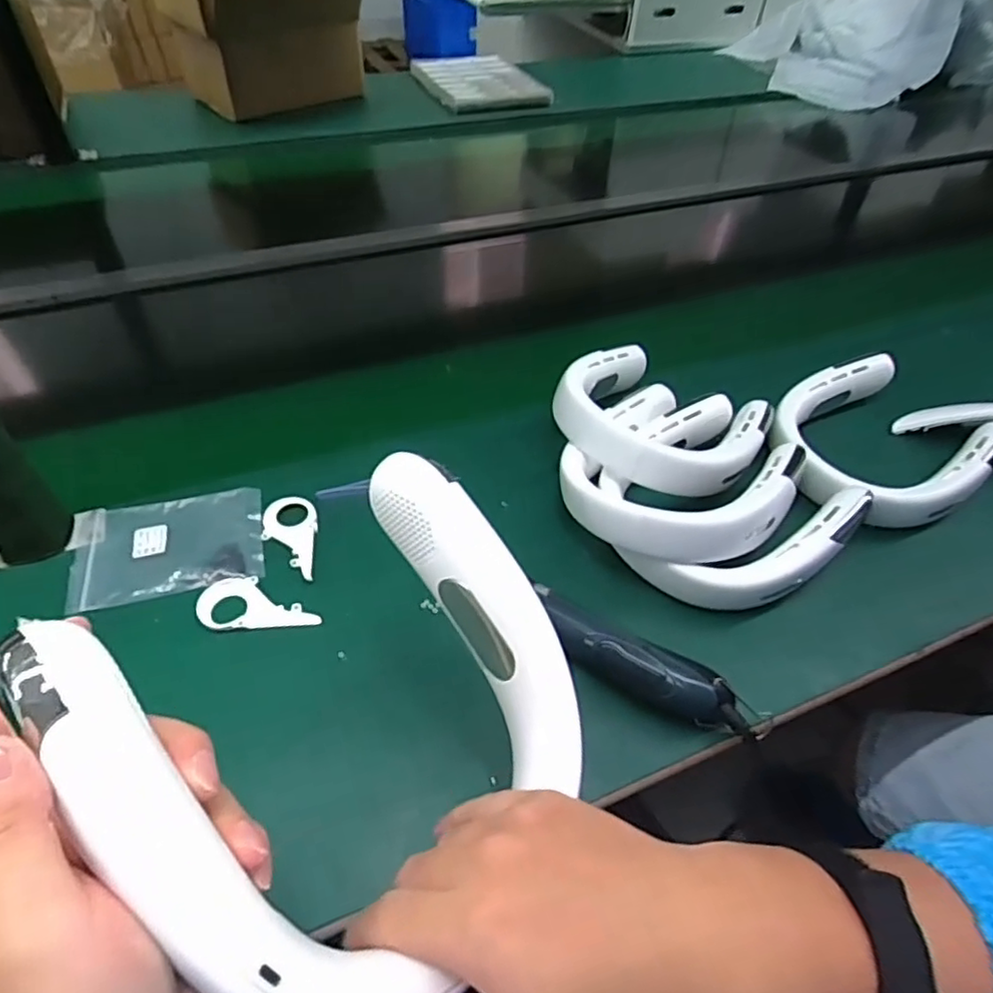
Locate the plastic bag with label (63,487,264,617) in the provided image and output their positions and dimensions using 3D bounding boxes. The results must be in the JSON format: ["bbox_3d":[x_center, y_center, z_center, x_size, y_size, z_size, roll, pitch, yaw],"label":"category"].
[{"bbox_3d":[-0.278,0.040,0.543,0.150,0.009,0.105,-9,49,-11],"label":"plastic bag with label"}]

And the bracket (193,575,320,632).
[{"bbox_3d":[-0.189,0.084,0.508,0.092,0.004,0.048,-4,48,-7],"label":"bracket"}]

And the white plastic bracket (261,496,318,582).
[{"bbox_3d":[-0.180,0.035,0.551,0.046,0.004,0.092,-5,48,-8],"label":"white plastic bracket"}]

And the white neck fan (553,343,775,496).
[{"bbox_3d":[0.156,-0.081,0.608,0.185,0.046,0.185,7,42,-6],"label":"white neck fan"}]

